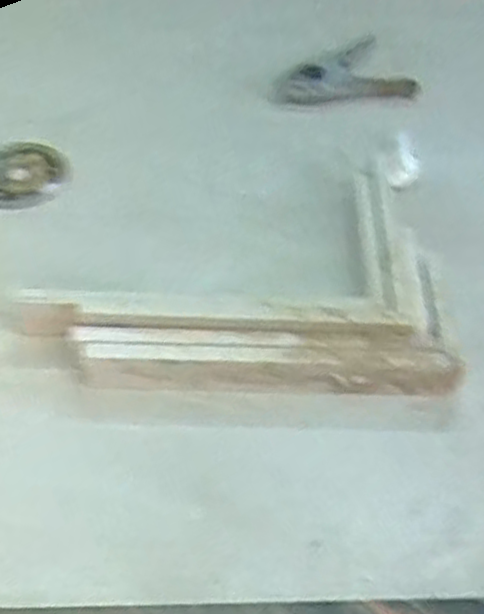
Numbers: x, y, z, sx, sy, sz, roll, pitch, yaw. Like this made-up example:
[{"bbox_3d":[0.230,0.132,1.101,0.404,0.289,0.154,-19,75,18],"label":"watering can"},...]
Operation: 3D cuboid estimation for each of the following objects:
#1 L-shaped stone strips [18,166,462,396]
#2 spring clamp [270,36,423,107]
[{"bbox_3d":[-0.006,-0.023,0.645,0.354,0.057,0.221,0,51,-5],"label":"L-shaped stone strips"},{"bbox_3d":[0.110,-0.265,0.841,0.157,0.028,0.121,-16,54,-16],"label":"spring clamp"}]

